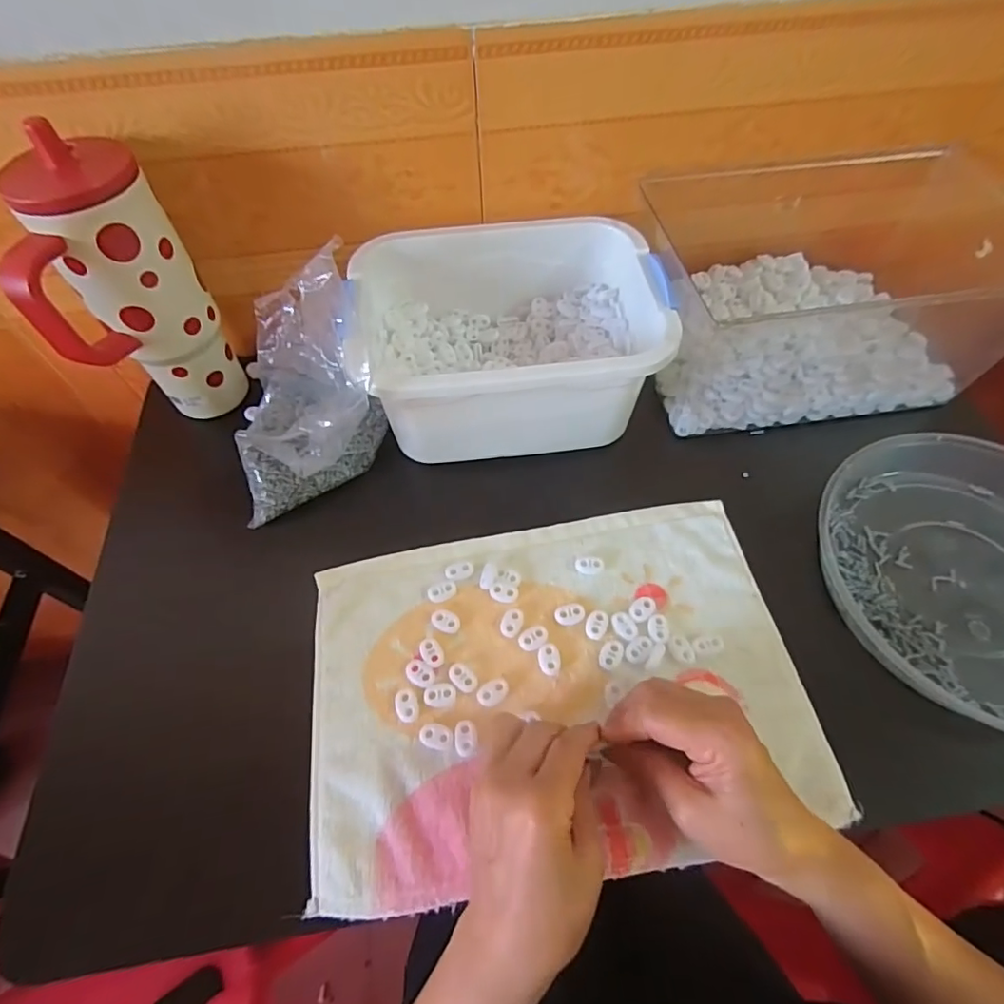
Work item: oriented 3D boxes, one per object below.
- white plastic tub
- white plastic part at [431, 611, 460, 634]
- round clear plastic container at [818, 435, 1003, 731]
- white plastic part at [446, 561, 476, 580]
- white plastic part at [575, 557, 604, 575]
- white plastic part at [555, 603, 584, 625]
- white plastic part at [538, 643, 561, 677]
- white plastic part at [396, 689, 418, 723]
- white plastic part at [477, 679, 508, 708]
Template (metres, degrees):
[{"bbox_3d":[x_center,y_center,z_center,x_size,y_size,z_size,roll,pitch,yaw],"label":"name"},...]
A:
[{"bbox_3d":[0.005,-0.148,0.471,0.249,0.098,0.193,-8,58,-3],"label":"white plastic tub"},{"bbox_3d":[-0.041,0.089,0.397,0.022,0.005,0.015,16,60,11],"label":"white plastic part"},{"bbox_3d":[0.356,0.053,0.405,0.224,0.049,0.242,-13,59,-7],"label":"round clear plastic container"},{"bbox_3d":[-0.033,0.053,0.422,0.022,0.004,0.014,-16,59,-8],"label":"white plastic part"},{"bbox_3d":[0.069,0.049,0.420,0.021,0.004,0.016,-2,58,0],"label":"white plastic part"},{"bbox_3d":[0.050,0.083,0.397,0.021,0.004,0.015,-3,58,-1],"label":"white plastic part"},{"bbox_3d":[0.034,0.112,0.382,0.015,0.004,0.022,-13,59,-7],"label":"white plastic part"},{"bbox_3d":[-0.065,0.140,0.368,0.014,0.005,0.022,-15,59,-8],"label":"white plastic part"},{"bbox_3d":[-0.006,0.132,0.372,0.023,0.004,0.014,-32,63,-17],"label":"white plastic part"}]

